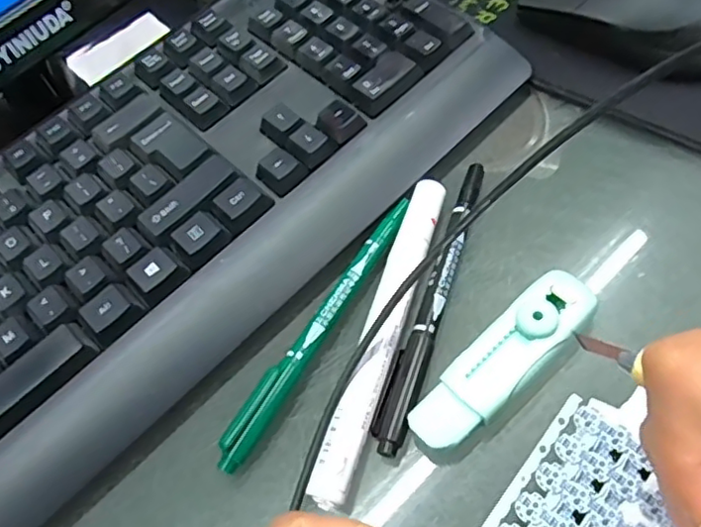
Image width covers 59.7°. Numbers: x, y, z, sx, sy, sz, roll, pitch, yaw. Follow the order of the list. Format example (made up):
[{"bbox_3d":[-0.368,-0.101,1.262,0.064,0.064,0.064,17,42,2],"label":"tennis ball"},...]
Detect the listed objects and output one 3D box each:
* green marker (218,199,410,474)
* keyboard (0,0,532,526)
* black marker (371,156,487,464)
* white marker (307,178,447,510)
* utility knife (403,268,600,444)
[{"bbox_3d":[-0.012,0.026,0.257,0.010,0.012,0.135,25,66,25],"label":"green marker"},{"bbox_3d":[-0.112,-0.003,0.273,0.150,0.029,0.425,39,71,22],"label":"keyboard"},{"bbox_3d":[0.036,0.012,0.254,0.012,0.010,0.138,14,62,19],"label":"black marker"},{"bbox_3d":[0.016,0.025,0.248,0.017,0.013,0.144,11,61,18],"label":"white marker"},{"bbox_3d":[0.058,0.036,0.232,0.085,0.018,0.025,-40,59,-14],"label":"utility knife"}]

